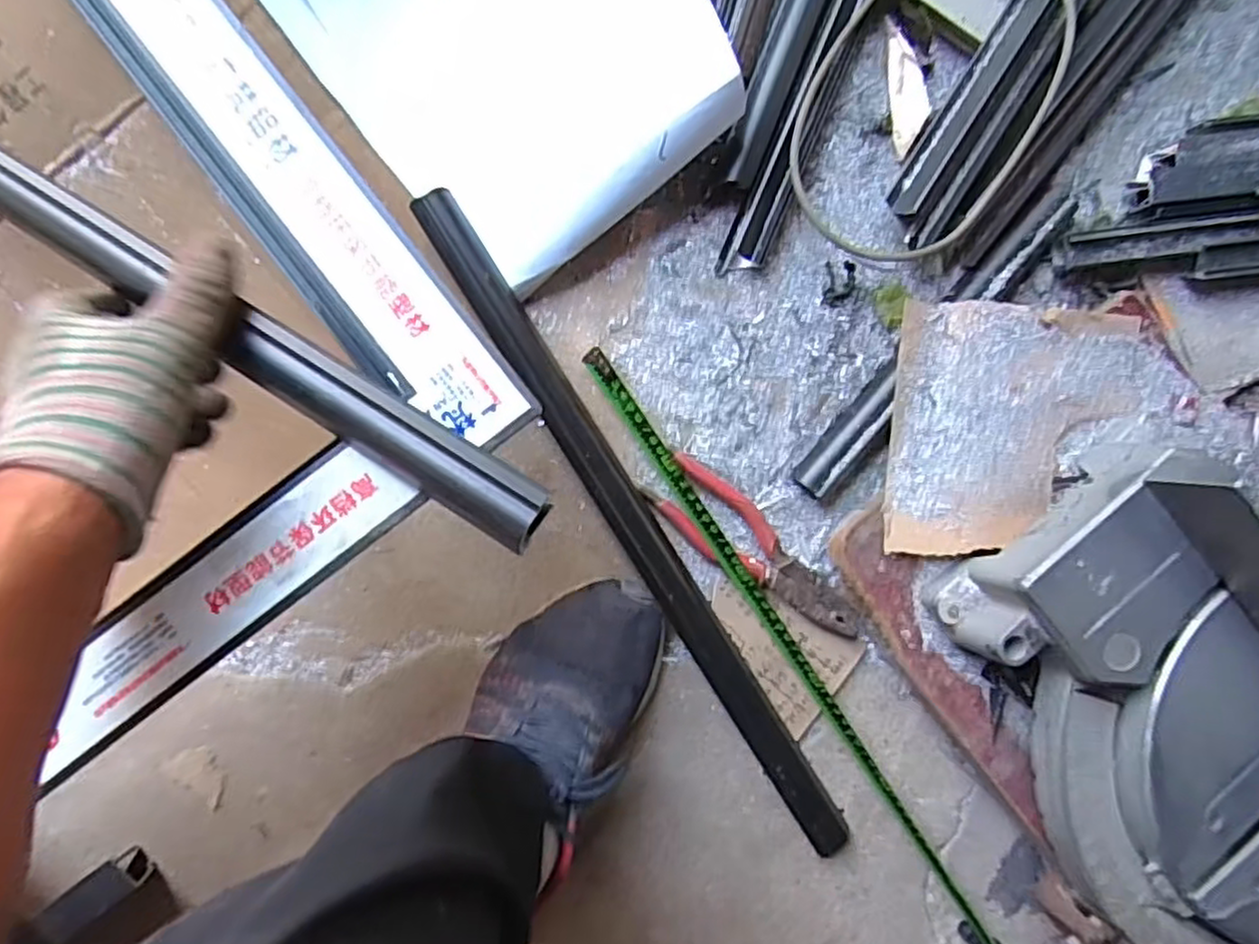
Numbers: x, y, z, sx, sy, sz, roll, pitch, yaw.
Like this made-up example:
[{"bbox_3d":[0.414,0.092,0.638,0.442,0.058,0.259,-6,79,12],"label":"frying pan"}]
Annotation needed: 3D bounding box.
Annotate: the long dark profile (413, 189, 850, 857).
[{"bbox_3d":[0.010,0.048,0.526,0.035,0.028,0.552,-33,93,-3],"label":"long dark profile"}]

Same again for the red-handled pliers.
[{"bbox_3d":[0.098,0.062,0.539,0.185,0.014,0.055,40,88,-4],"label":"red-handled pliers"}]

